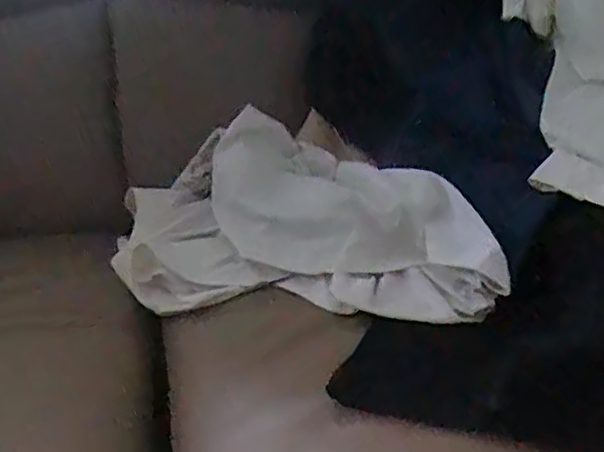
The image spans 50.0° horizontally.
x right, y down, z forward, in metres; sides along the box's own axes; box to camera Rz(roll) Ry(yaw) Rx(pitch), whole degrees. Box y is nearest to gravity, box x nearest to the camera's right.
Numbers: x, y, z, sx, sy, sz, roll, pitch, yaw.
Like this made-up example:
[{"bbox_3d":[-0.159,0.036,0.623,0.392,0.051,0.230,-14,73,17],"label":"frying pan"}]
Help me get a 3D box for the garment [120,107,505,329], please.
[{"bbox_3d":[-0.019,-0.018,0.646,0.411,0.110,0.199,4,29,11],"label":"garment"}]

